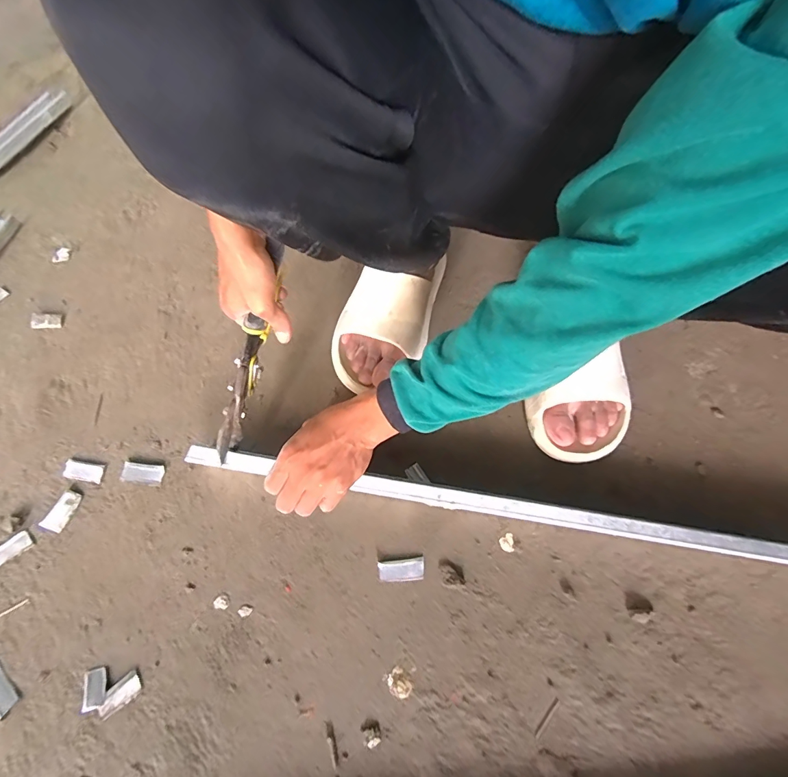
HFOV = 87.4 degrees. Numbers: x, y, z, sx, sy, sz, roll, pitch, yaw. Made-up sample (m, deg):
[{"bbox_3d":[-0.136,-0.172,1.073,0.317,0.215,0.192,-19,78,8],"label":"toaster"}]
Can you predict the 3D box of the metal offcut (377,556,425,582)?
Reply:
[{"bbox_3d":[0.008,0.189,0.430,0.048,0.004,0.022,-7,65,-4],"label":"metal offcut"}]

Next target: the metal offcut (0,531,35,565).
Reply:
[{"bbox_3d":[-0.406,0.171,0.436,0.042,0.005,0.017,-35,70,-15],"label":"metal offcut"}]

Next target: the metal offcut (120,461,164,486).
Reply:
[{"bbox_3d":[-0.288,0.096,0.469,0.045,0.009,0.022,5,65,2],"label":"metal offcut"}]

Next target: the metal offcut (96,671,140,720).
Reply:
[{"bbox_3d":[-0.257,0.286,0.384,0.038,0.004,0.020,-38,71,-16],"label":"metal offcut"}]

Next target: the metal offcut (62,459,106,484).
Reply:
[{"bbox_3d":[-0.352,0.093,0.466,0.041,0.009,0.021,9,65,4],"label":"metal offcut"}]

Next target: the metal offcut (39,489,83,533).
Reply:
[{"bbox_3d":[-0.363,0.134,0.451,0.022,0.006,0.043,22,67,10],"label":"metal offcut"}]

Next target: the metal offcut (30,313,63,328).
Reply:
[{"bbox_3d":[-0.459,-0.089,0.544,0.041,0.008,0.022,0,65,-1],"label":"metal offcut"}]

